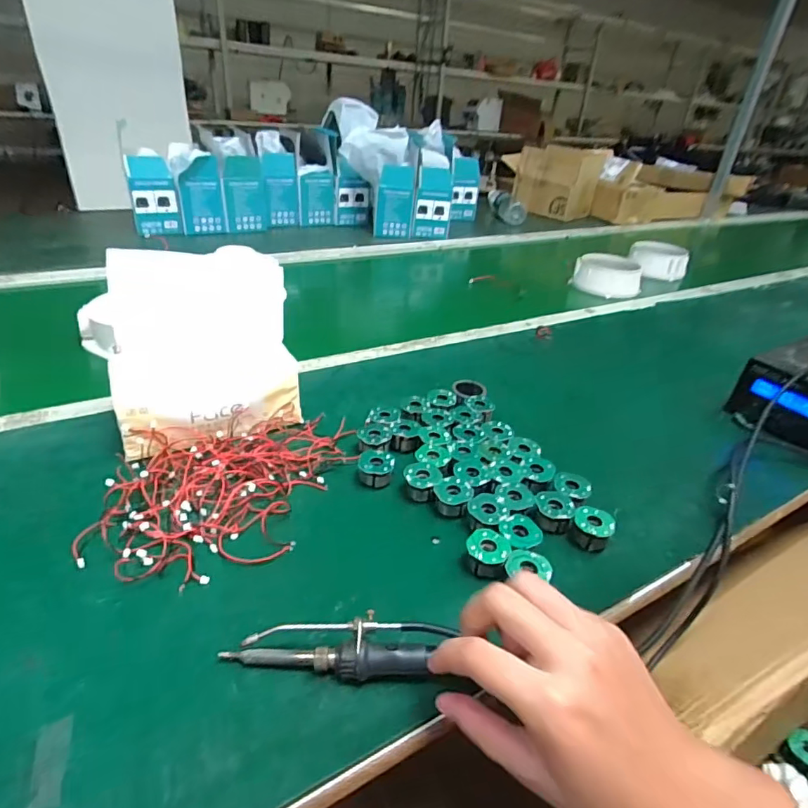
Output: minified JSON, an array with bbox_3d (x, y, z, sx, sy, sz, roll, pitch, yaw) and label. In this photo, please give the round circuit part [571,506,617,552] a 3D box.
[{"bbox_3d":[0.150,0.099,0.393,0.030,0.025,0.026,23,37,23],"label":"round circuit part"}]

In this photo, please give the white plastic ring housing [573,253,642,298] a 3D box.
[{"bbox_3d":[0.409,-0.264,0.985,0.125,0.061,0.076,15,34,15],"label":"white plastic ring housing"}]

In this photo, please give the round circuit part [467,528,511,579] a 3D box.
[{"bbox_3d":[0.063,0.111,0.365,0.033,0.021,0.031,5,33,-3],"label":"round circuit part"}]

